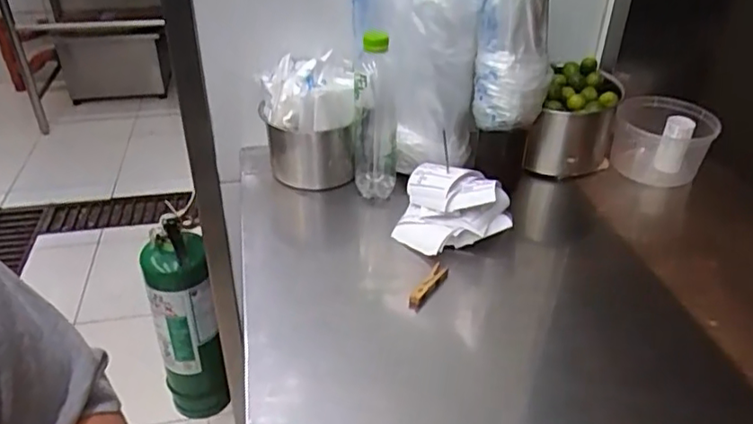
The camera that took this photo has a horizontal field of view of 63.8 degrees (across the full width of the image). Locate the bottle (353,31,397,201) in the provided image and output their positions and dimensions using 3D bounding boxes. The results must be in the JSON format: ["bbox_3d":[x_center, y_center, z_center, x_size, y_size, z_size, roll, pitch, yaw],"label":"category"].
[{"bbox_3d":[-0.004,-0.132,0.841,0.065,0.240,0.073,0,35,-1],"label":"bottle"}]

